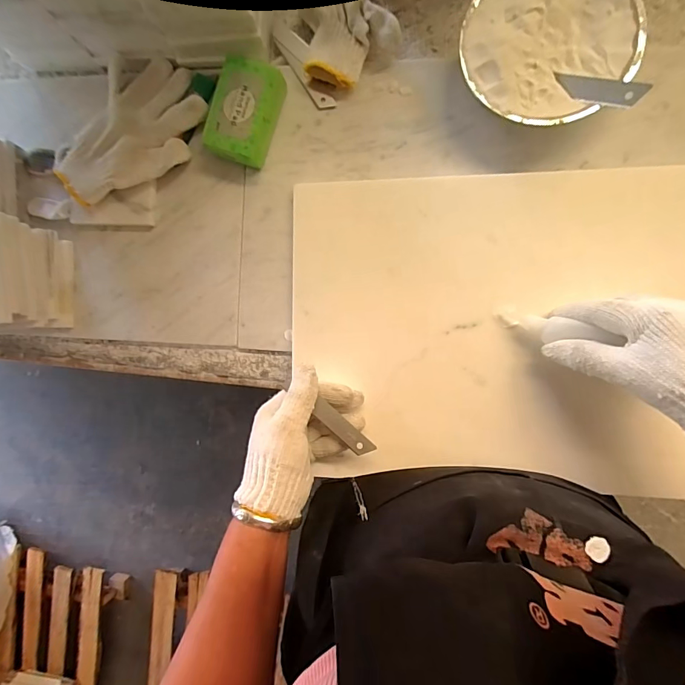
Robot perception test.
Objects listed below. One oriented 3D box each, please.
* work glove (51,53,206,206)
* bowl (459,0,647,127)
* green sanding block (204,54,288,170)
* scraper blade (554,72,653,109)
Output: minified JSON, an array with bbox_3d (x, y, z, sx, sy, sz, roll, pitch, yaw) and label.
[{"bbox_3d":[-0.228,-0.225,0.426,0.126,0.032,0.176,28,94,5],"label":"work glove"},{"bbox_3d":[0.184,-0.266,0.361,0.144,0.047,0.142,0,91,6],"label":"bowl"},{"bbox_3d":[-0.100,-0.237,0.408,0.062,0.033,0.094,17,93,6],"label":"green sanding block"},{"bbox_3d":[0.219,-0.217,0.336,0.075,0.009,0.026,42,94,32],"label":"scraper blade"}]

